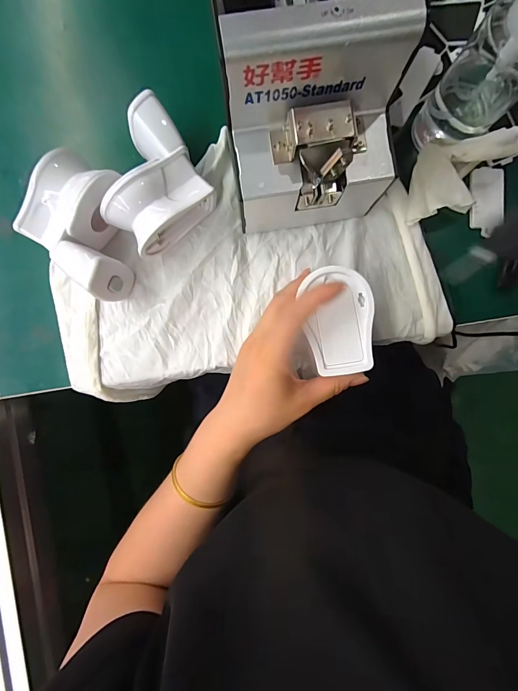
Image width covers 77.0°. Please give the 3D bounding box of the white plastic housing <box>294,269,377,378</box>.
[{"bbox_3d":[0.066,-0.021,0.269,0.054,0.012,0.087,-5,90,0],"label":"white plastic housing"}]

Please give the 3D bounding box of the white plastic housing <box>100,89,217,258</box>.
[{"bbox_3d":[-0.099,-0.145,0.301,0.097,0.059,0.091,-42,90,0],"label":"white plastic housing"}]

